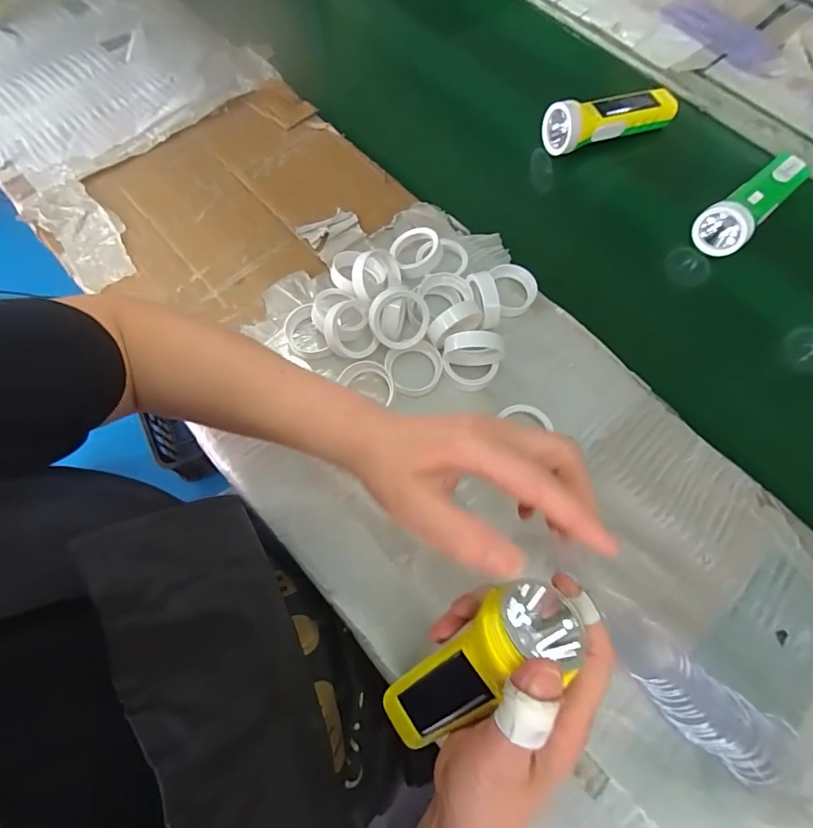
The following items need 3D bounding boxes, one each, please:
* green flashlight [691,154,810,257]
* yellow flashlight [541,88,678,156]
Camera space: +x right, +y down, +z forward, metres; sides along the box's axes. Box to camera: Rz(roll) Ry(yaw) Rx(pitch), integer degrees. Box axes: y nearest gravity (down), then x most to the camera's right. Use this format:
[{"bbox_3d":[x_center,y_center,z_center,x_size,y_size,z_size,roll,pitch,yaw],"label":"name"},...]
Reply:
[{"bbox_3d":[0.390,-0.238,0.510,0.170,0.043,0.050,-40,75,-16],"label":"green flashlight"},{"bbox_3d":[0.249,-0.364,0.556,0.170,0.054,0.055,-21,71,-11],"label":"yellow flashlight"}]

